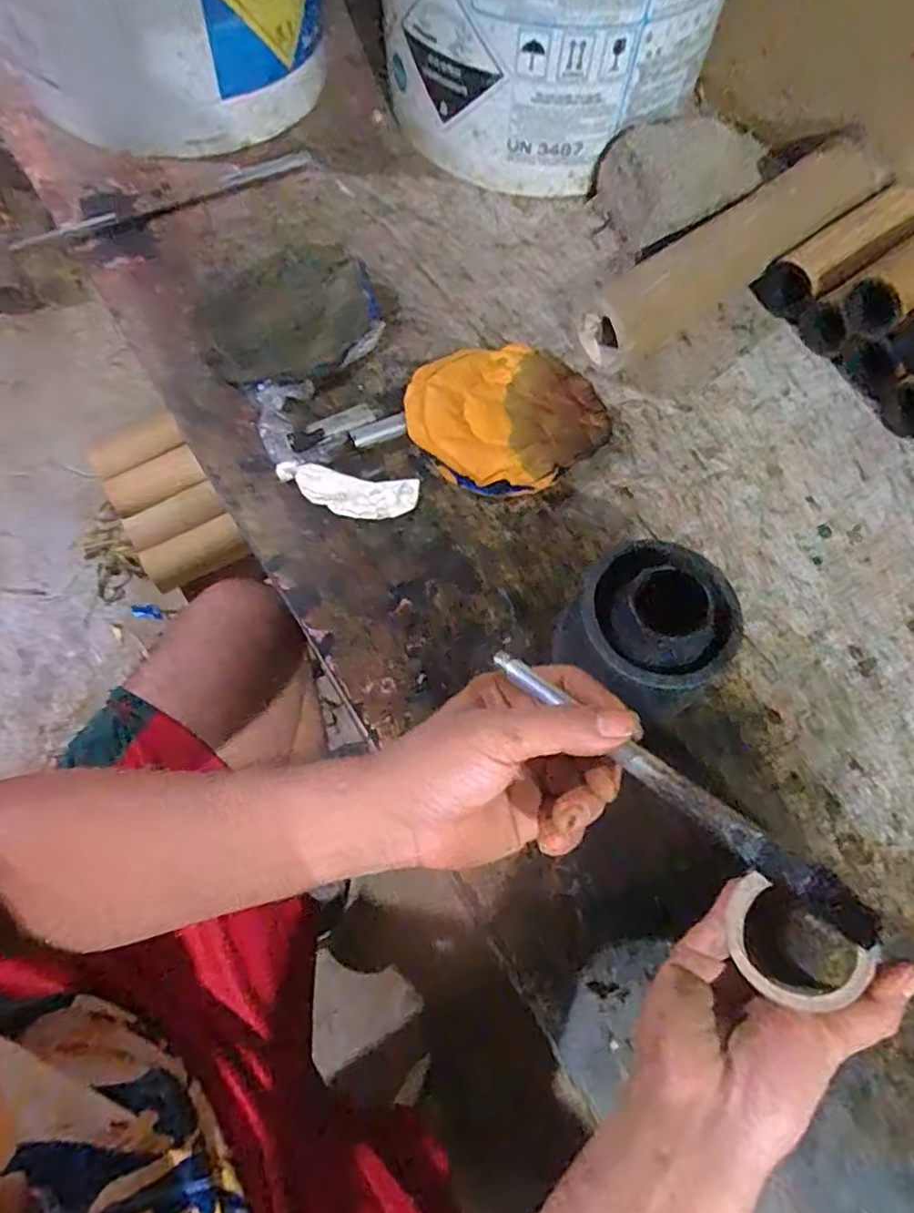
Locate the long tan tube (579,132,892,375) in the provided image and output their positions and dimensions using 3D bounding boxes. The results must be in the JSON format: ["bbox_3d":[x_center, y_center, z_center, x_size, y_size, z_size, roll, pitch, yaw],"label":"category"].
[{"bbox_3d":[0.274,-0.350,0.645,0.372,0.066,0.061,-34,71,-14],"label":"long tan tube"}]

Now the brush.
[{"bbox_3d":[0.090,0.074,0.285,0.186,0.009,0.015,36,70,27],"label":"brush"}]

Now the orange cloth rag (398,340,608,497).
[{"bbox_3d":[0.041,-0.170,0.573,0.156,0.024,0.151,-38,73,-16],"label":"orange cloth rag"}]

